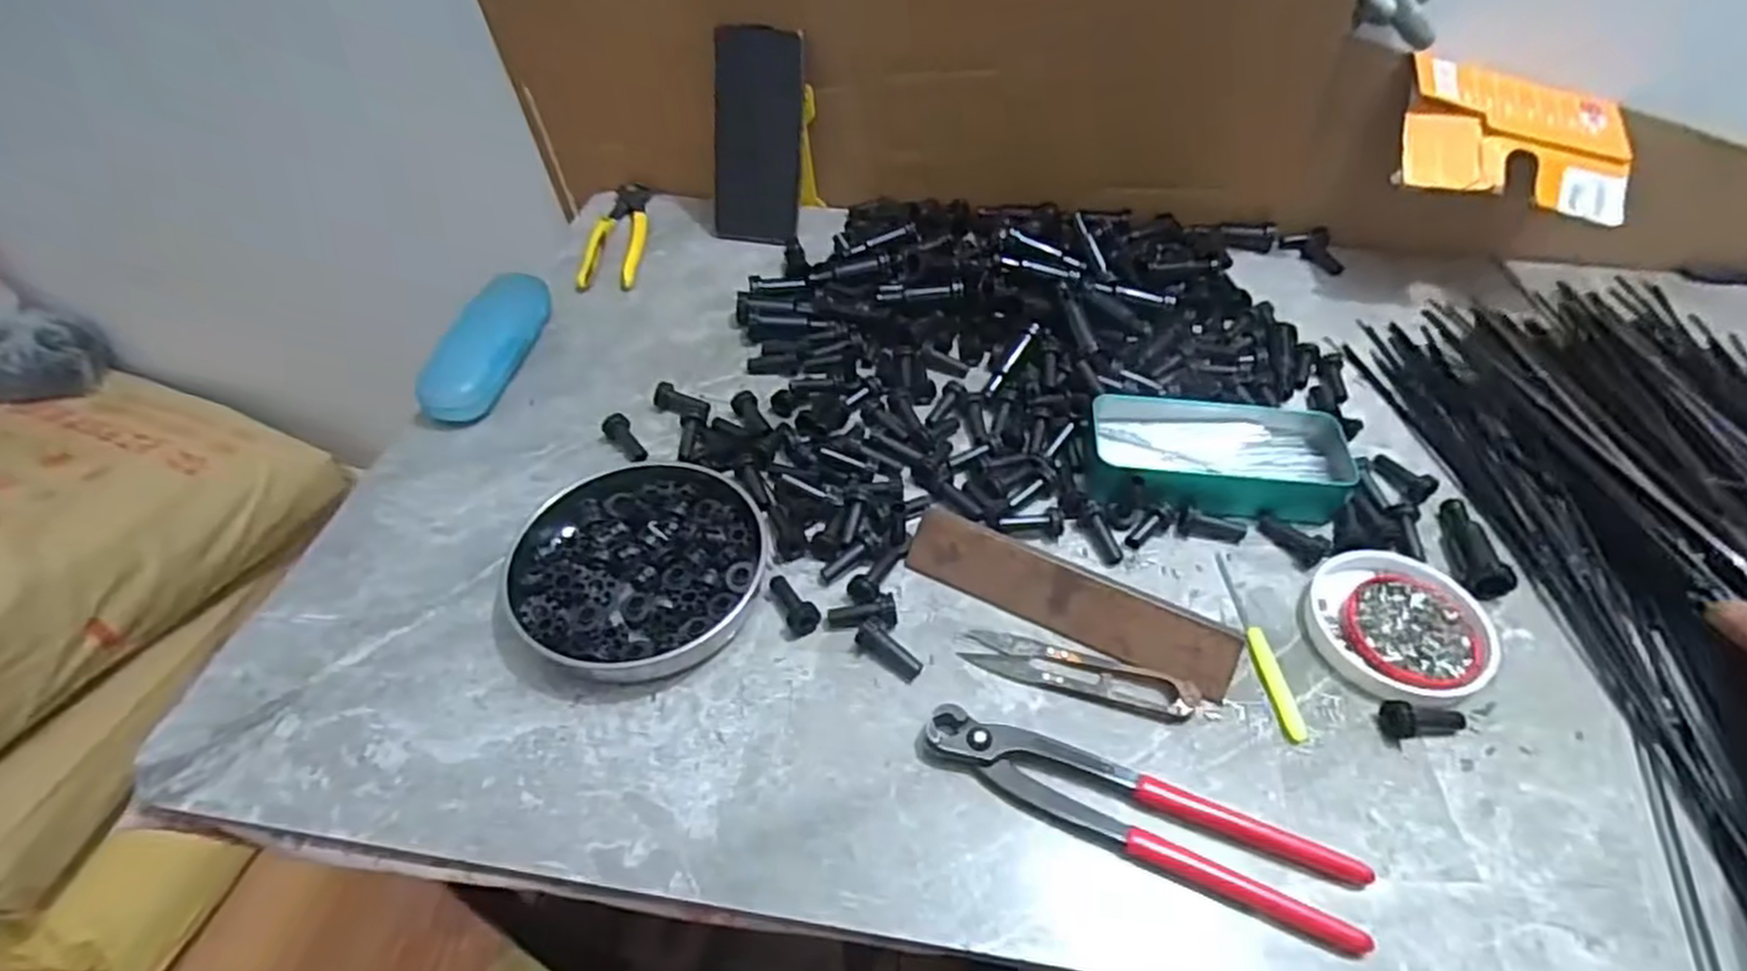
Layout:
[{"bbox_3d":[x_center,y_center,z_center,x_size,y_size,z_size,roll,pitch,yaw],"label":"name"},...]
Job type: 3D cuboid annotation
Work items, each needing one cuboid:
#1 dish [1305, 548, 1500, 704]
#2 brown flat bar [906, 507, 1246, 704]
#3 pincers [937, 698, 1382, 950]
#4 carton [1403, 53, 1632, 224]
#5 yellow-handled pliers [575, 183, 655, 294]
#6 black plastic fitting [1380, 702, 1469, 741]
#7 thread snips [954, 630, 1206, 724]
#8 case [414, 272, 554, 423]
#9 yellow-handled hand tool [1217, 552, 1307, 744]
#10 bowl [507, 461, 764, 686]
[{"bbox_3d":[0.281,0.074,0.428,0.089,0.013,0.086,0,48,0],"label":"dish"},{"bbox_3d":[0.103,0.062,0.430,0.178,0.007,0.037,23,90,20],"label":"brown flat bar"},{"bbox_3d":[0.119,0.147,0.362,0.194,0.015,0.039,18,50,16],"label":"pincers"},{"bbox_3d":[0.481,-0.261,0.596,0.161,0.017,0.116,7,76,-2],"label":"carton"},{"bbox_3d":[-0.223,-0.226,0.704,0.050,0.017,0.161,-2,48,-2],"label":"yellow-handled pliers"},{"bbox_3d":[0.271,0.116,0.390,0.042,0.015,0.016,8,47,-11],"label":"black plastic fitting"},{"bbox_3d":[0.105,0.095,0.410,0.116,0.013,0.025,13,49,11],"label":"thread snips"},{"bbox_3d":[-0.278,-0.107,0.574,0.048,0.037,0.149,5,48,4],"label":"case"},{"bbox_3d":[0.204,0.081,0.427,0.012,0.007,0.115,-2,48,-2],"label":"yellow-handled hand tool"},{"bbox_3d":[-0.129,0.042,0.450,0.131,0.023,0.138,0,48,0],"label":"bowl"}]

